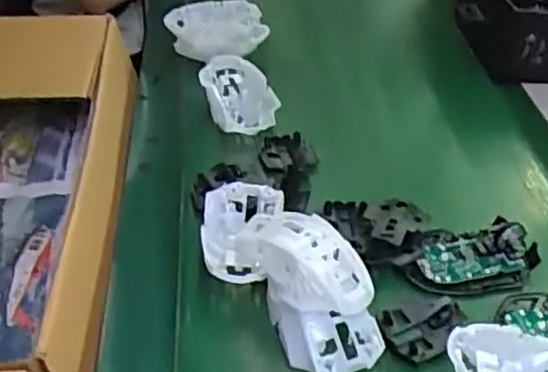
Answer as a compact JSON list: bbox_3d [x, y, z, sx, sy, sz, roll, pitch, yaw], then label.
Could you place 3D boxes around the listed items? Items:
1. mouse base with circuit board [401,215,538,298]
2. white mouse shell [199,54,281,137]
[{"bbox_3d":[0.167,0.057,0.574,0.113,0.022,0.066,-4,37,-11],"label":"mouse base with circuit board"},{"bbox_3d":[-0.037,-0.103,0.782,0.073,0.048,0.121,-12,39,-21],"label":"white mouse shell"}]

